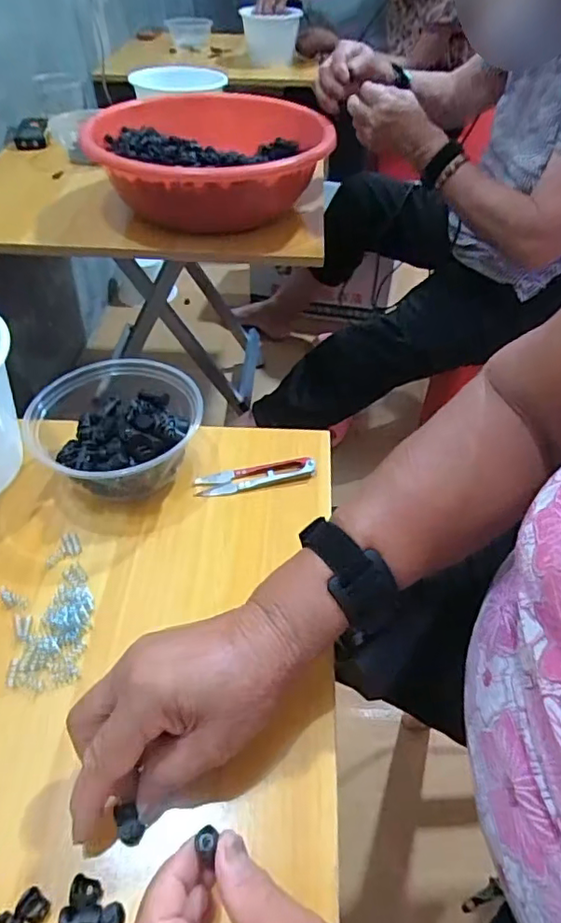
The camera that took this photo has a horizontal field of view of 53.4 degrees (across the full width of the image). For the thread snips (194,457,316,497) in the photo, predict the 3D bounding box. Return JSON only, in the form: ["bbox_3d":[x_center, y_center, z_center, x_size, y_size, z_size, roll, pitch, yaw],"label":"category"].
[{"bbox_3d":[-0.020,0.011,0.469,0.100,0.011,0.023,-9,47,-9],"label":"thread snips"}]

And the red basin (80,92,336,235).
[{"bbox_3d":[-0.102,-0.439,0.829,0.337,0.110,0.337,0,46,0],"label":"red basin"}]

